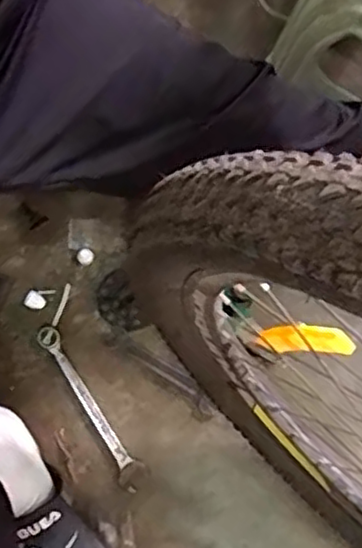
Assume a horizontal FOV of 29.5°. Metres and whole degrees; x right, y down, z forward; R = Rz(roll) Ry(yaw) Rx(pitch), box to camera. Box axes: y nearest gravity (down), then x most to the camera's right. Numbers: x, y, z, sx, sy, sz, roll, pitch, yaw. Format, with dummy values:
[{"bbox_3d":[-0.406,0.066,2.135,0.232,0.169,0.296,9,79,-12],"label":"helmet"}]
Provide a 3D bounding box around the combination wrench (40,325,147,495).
[{"bbox_3d":[-0.104,0.152,0.799,0.033,0.008,0.211,-31,79,-9],"label":"combination wrench"}]

